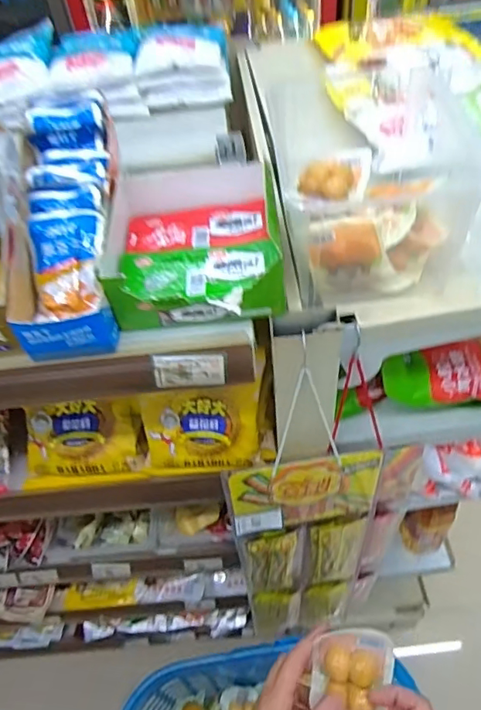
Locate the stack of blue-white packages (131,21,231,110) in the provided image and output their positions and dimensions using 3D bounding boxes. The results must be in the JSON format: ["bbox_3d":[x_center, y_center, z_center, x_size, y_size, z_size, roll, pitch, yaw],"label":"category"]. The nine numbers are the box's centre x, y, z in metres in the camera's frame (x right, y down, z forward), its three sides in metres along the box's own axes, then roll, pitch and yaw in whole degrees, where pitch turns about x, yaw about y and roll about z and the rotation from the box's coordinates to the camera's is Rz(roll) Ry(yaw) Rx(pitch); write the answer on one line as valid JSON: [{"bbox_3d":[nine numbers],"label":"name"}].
[{"bbox_3d":[-0.077,-0.407,0.734,0.122,0.063,0.146,-4,52,2],"label":"stack of blue-white packages"}]

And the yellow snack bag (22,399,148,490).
[{"bbox_3d":[-0.186,0.102,0.628,0.137,0.098,0.045,-4,10,4],"label":"yellow snack bag"}]

